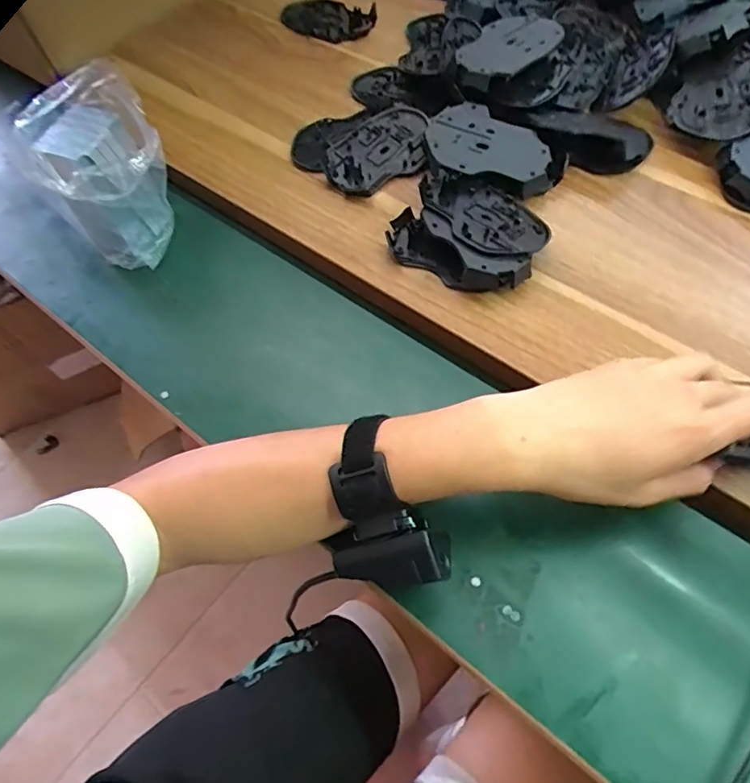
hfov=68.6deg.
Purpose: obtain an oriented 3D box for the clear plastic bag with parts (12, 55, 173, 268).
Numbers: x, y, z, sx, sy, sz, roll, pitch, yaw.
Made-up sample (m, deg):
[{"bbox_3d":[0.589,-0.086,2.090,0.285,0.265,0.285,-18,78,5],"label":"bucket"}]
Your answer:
[{"bbox_3d":[-0.214,-0.171,0.445,0.094,0.138,0.068,-29,63,-12],"label":"clear plastic bag with parts"}]

